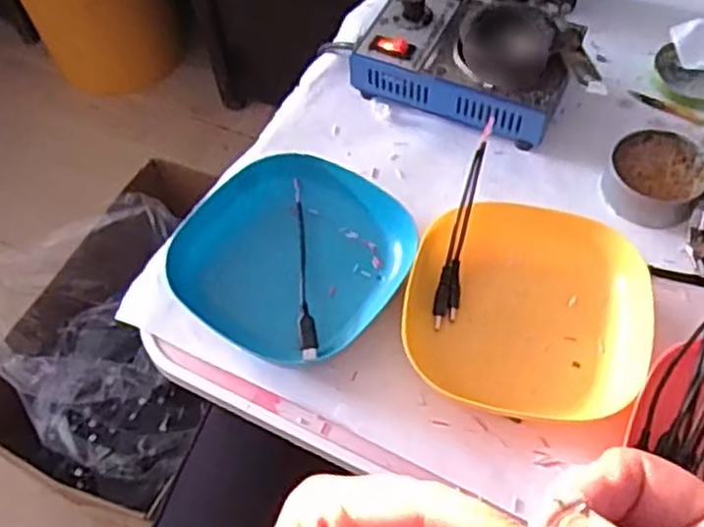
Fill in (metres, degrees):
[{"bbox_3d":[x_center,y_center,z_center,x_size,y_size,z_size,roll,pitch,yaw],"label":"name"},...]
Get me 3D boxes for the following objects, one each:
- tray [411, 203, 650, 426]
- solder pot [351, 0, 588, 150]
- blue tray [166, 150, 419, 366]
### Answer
[{"bbox_3d":[0.108,0.019,0.456,0.138,0.028,0.145,12,59,11],"label":"tray"},{"bbox_3d":[0.087,-0.155,0.551,0.153,0.061,0.104,25,63,18],"label":"solder pot"},{"bbox_3d":[-0.039,-0.008,0.481,0.136,0.026,0.135,30,64,20],"label":"blue tray"}]

